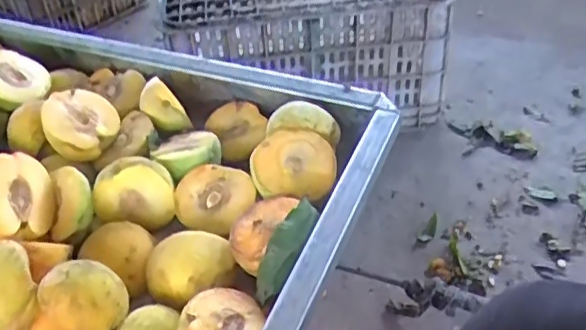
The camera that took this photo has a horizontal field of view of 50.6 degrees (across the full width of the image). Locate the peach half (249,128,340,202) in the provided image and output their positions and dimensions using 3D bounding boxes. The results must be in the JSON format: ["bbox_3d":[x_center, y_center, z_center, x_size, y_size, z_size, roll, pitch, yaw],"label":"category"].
[{"bbox_3d":[0.000,0.004,0.509,0.069,0.029,0.059,0,63,-7],"label":"peach half"}]

